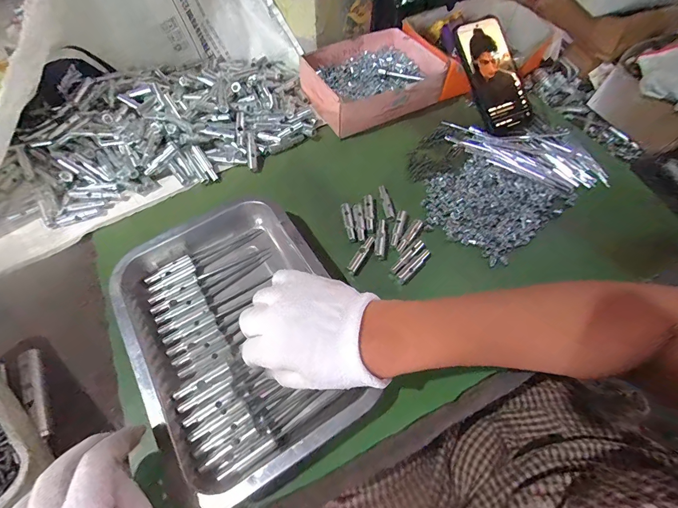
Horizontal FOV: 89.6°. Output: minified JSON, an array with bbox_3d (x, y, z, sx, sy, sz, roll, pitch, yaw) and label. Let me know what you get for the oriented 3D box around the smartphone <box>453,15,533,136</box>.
[{"bbox_3d":[0.218,-0.251,0.480,0.074,0.014,0.159,-24,94,-6],"label":"smartphone"}]

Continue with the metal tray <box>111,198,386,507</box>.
[{"bbox_3d":[-0.096,0.066,0.330,0.185,0.041,0.264,-29,65,-17],"label":"metal tray"}]

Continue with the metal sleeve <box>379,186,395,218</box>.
[{"bbox_3d":[0.059,-0.066,0.419,0.011,0.004,0.046,-8,61,-6],"label":"metal sleeve"}]

